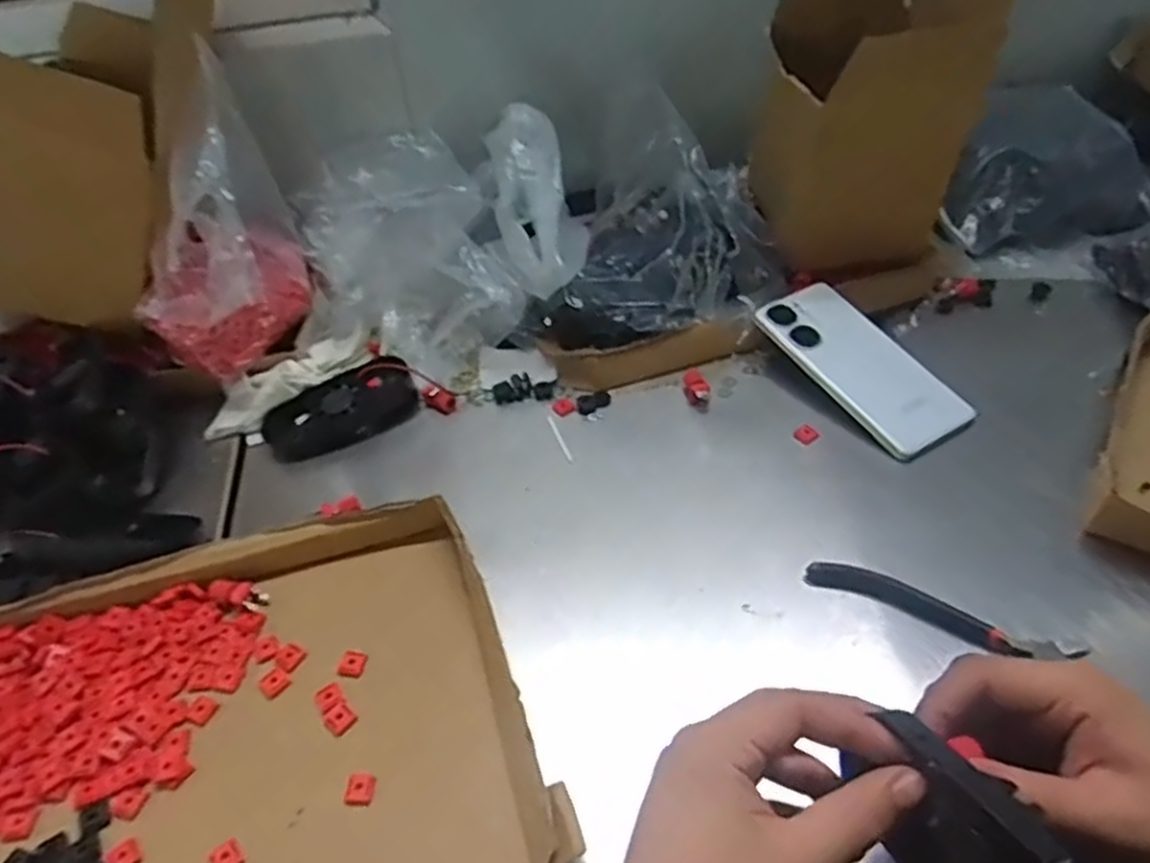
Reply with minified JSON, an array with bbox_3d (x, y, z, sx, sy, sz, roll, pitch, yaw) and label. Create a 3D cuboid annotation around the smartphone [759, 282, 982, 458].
[{"bbox_3d":[0.209,-0.050,0.559,0.072,0.010,0.157,-28,61,-16],"label":"smartphone"}]

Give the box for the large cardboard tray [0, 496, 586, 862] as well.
[{"bbox_3d":[-0.191,0.167,0.370,0.329,0.035,0.256,-13,47,-10],"label":"large cardboard tray"}]

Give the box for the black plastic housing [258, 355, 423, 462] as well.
[{"bbox_3d":[-0.176,-0.017,0.579,0.111,0.030,0.064,-32,49,-26],"label":"black plastic housing"}]

